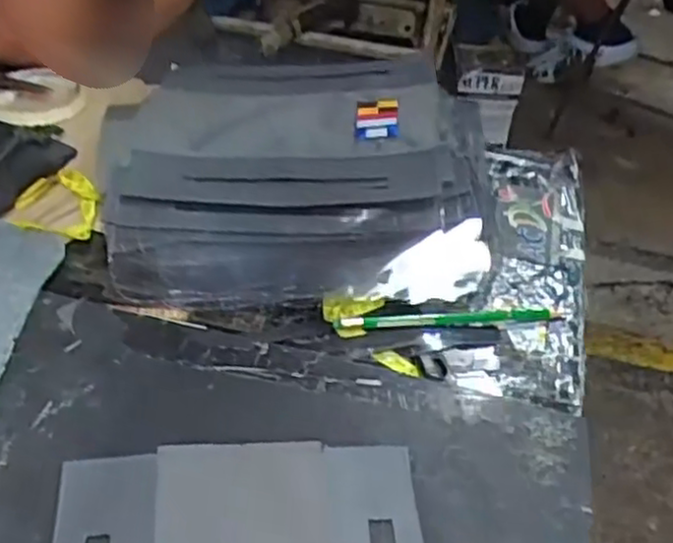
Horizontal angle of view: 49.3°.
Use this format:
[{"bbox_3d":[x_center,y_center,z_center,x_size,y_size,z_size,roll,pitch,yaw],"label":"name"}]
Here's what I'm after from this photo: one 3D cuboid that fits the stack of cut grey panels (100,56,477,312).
[{"bbox_3d":[-0.028,-0.094,0.556,0.286,0.048,0.249,-2,44,-9],"label":"stack of cut grey panels"}]

